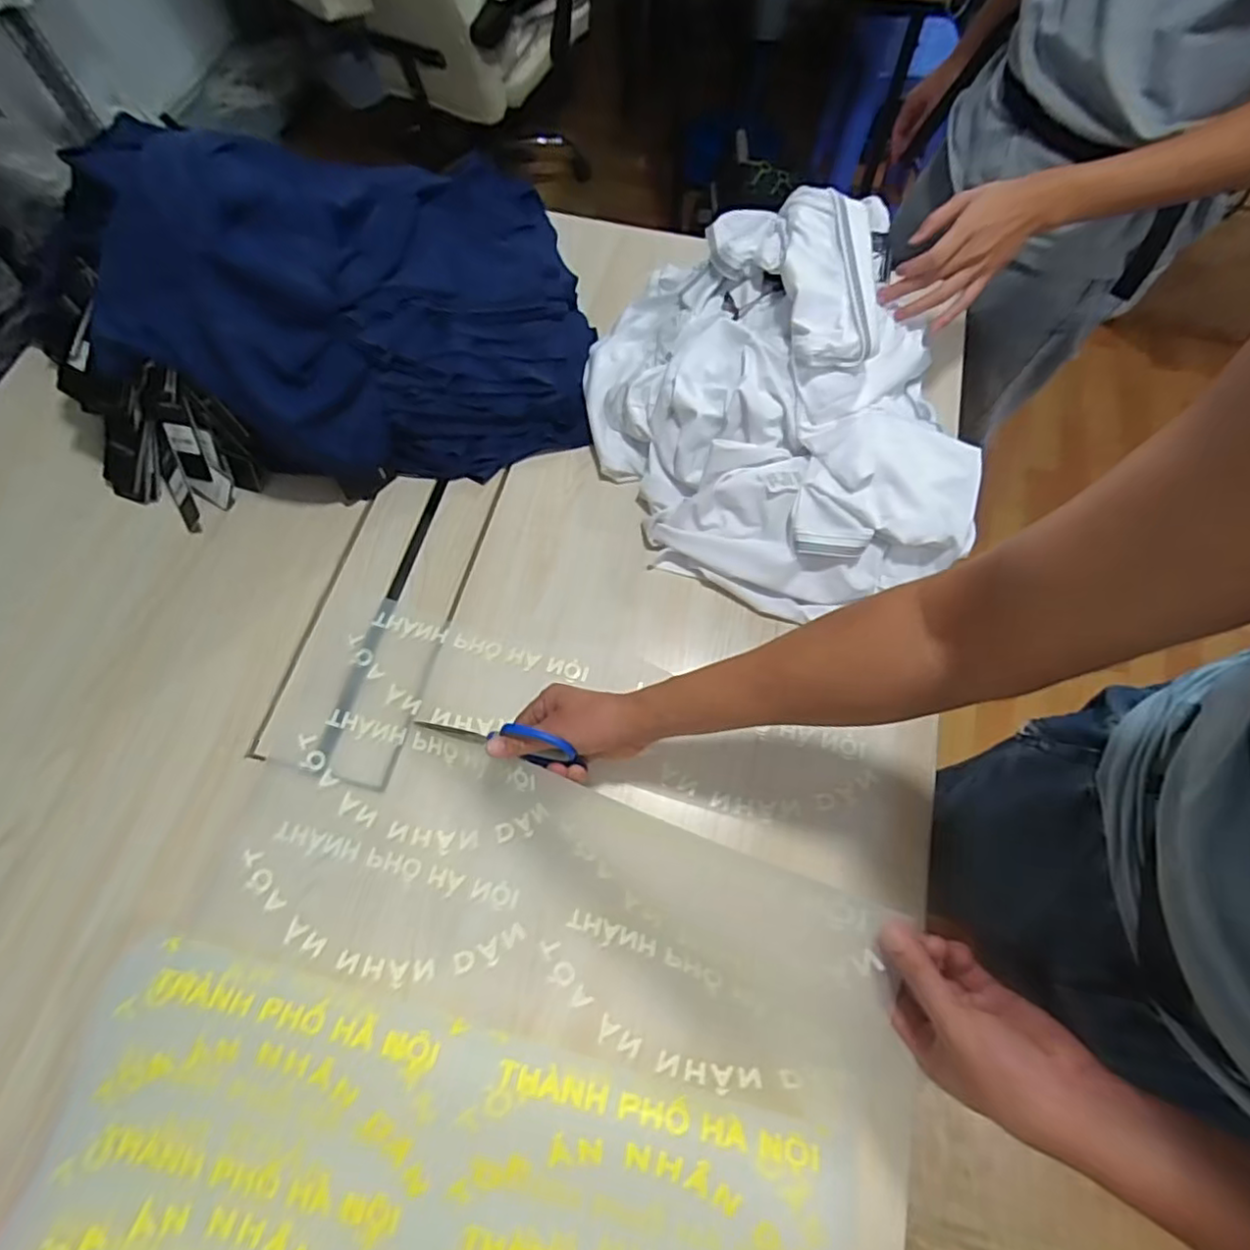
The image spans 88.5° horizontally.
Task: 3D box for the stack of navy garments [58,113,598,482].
[{"bbox_3d":[-0.296,-0.381,0.728,0.484,0.254,0.364,-7,67,-3],"label":"stack of navy garments"}]

